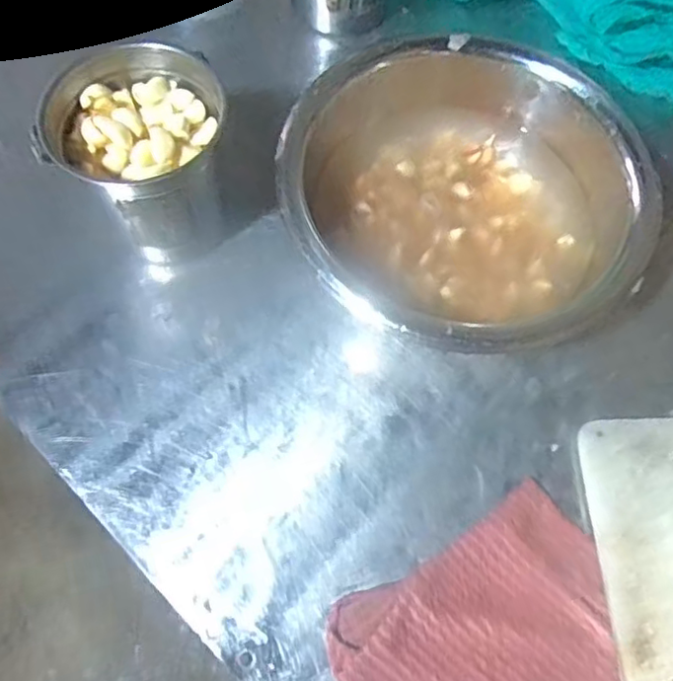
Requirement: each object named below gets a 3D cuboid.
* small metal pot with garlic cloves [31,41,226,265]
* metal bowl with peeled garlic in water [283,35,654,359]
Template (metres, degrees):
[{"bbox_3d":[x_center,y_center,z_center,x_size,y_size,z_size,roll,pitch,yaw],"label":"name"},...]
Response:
[{"bbox_3d":[-0.154,-0.151,0.509,0.127,0.143,0.140,2,66,-1],"label":"small metal pot with garlic cloves"},{"bbox_3d":[0.098,-0.122,0.532,0.284,0.103,0.257,-12,67,-7],"label":"metal bowl with peeled garlic in water"}]

